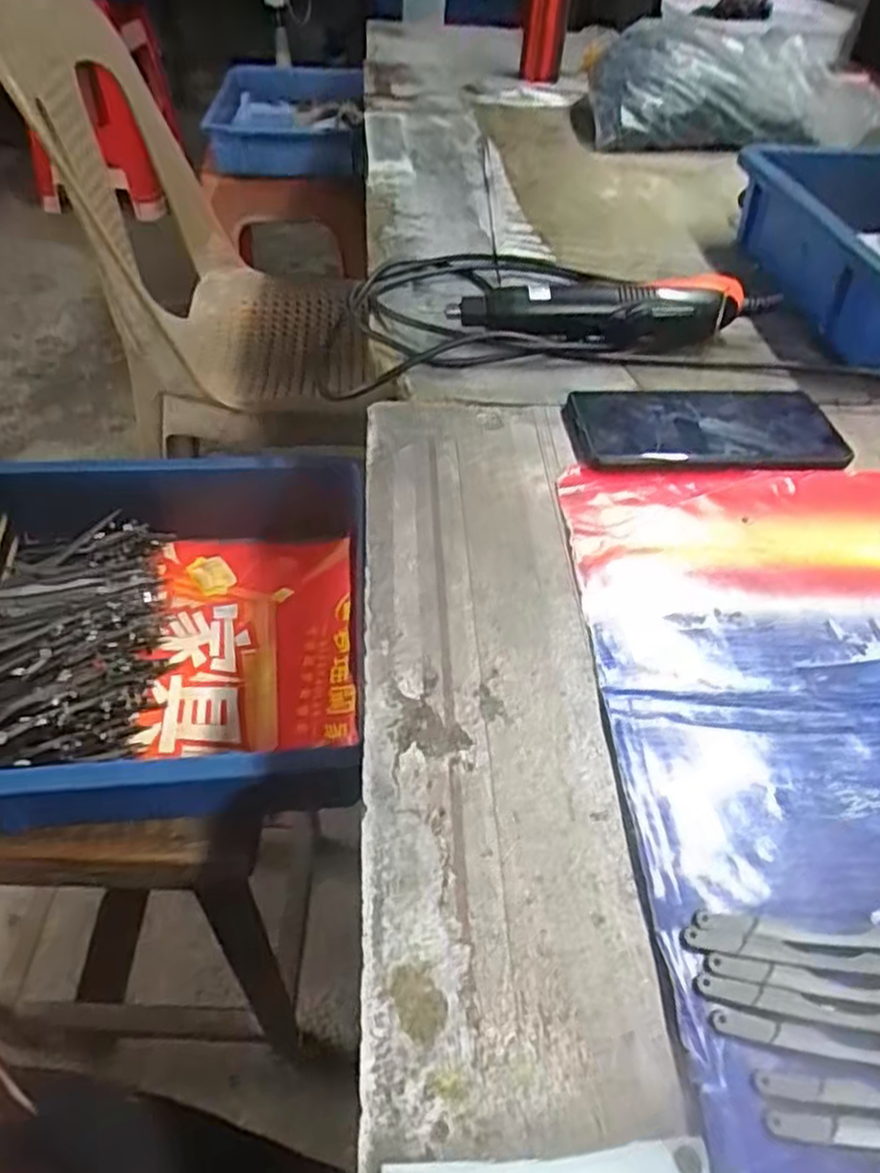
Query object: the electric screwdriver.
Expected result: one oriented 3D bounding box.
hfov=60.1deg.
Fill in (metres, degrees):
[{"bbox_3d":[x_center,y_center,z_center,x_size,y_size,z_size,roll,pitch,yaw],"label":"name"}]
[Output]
[{"bbox_3d":[0.115,-0.195,0.543,0.211,0.042,0.036,-3,47,-8],"label":"electric screwdriver"}]

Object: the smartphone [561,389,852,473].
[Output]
[{"bbox_3d":[0.161,-0.099,0.473,0.161,0.013,0.081,-3,47,-9],"label":"smartphone"}]

